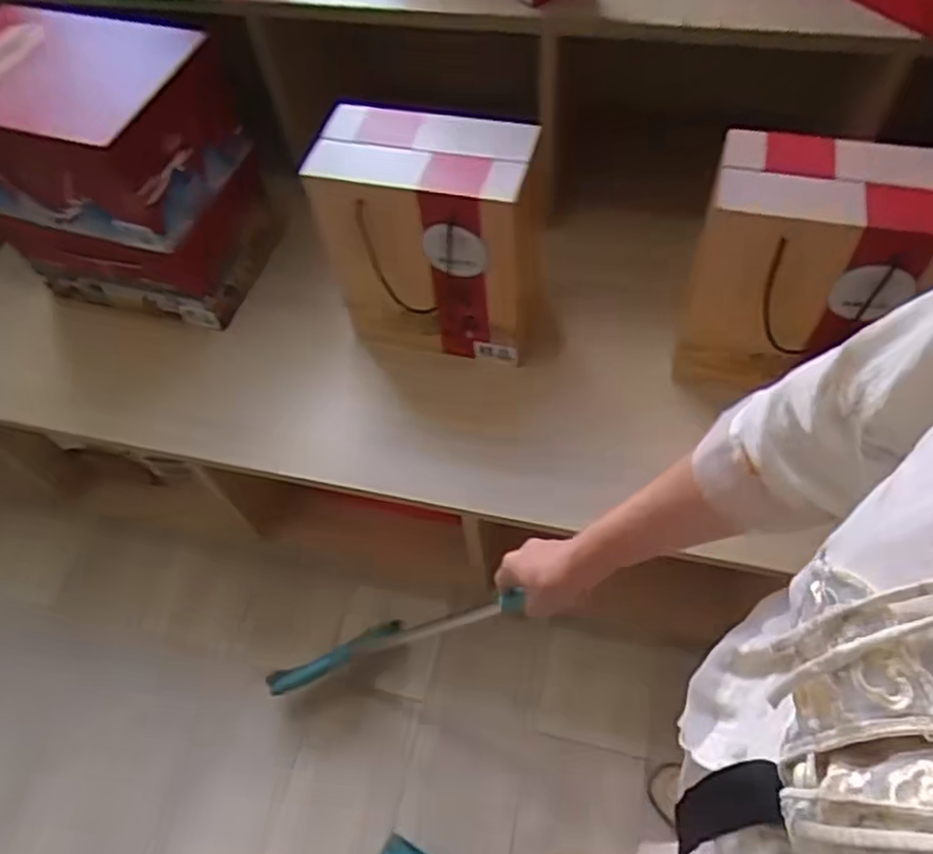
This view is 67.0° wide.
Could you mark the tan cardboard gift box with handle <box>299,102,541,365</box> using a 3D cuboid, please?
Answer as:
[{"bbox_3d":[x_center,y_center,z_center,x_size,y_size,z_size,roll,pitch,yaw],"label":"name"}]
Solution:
[{"bbox_3d":[-0.057,-0.283,1.091,0.301,0.329,0.185,8,60,9],"label":"tan cardboard gift box with handle"}]

